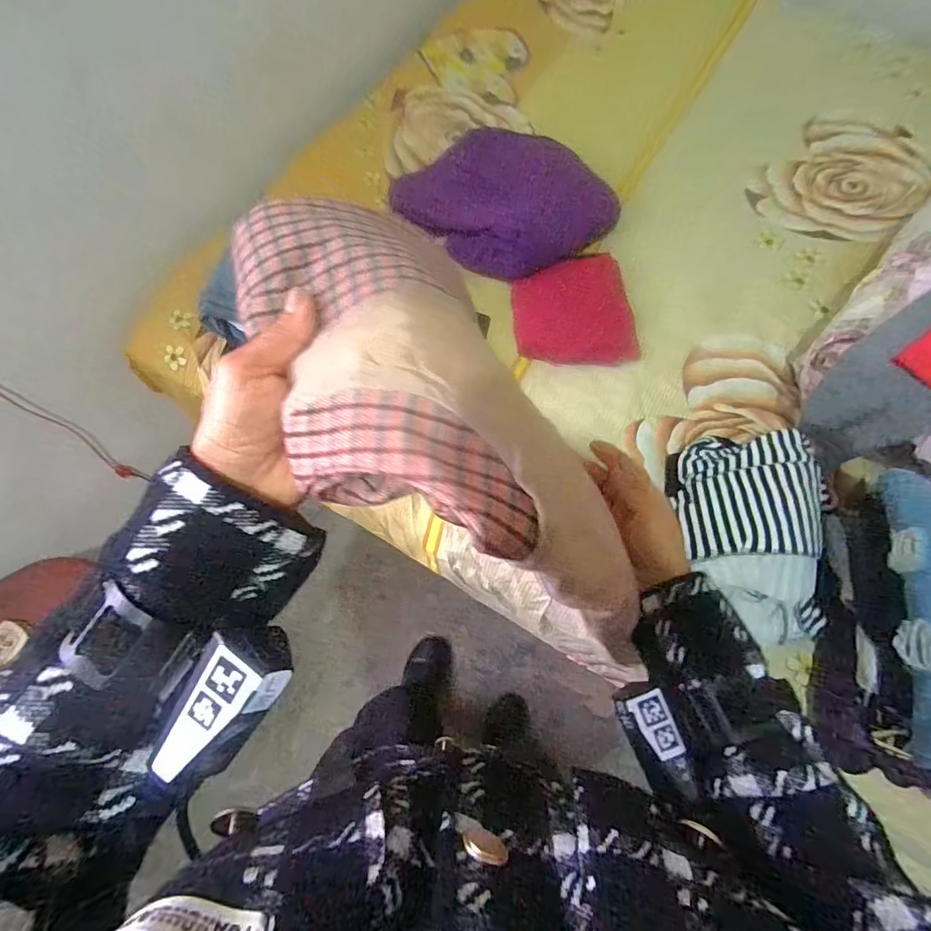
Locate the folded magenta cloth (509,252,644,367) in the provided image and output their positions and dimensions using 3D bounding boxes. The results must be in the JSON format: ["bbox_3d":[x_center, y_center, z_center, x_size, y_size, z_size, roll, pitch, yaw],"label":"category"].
[{"bbox_3d":[0.162,-0.225,0.725,0.169,0.023,0.162,-13,96,14],"label":"folded magenta cloth"}]

